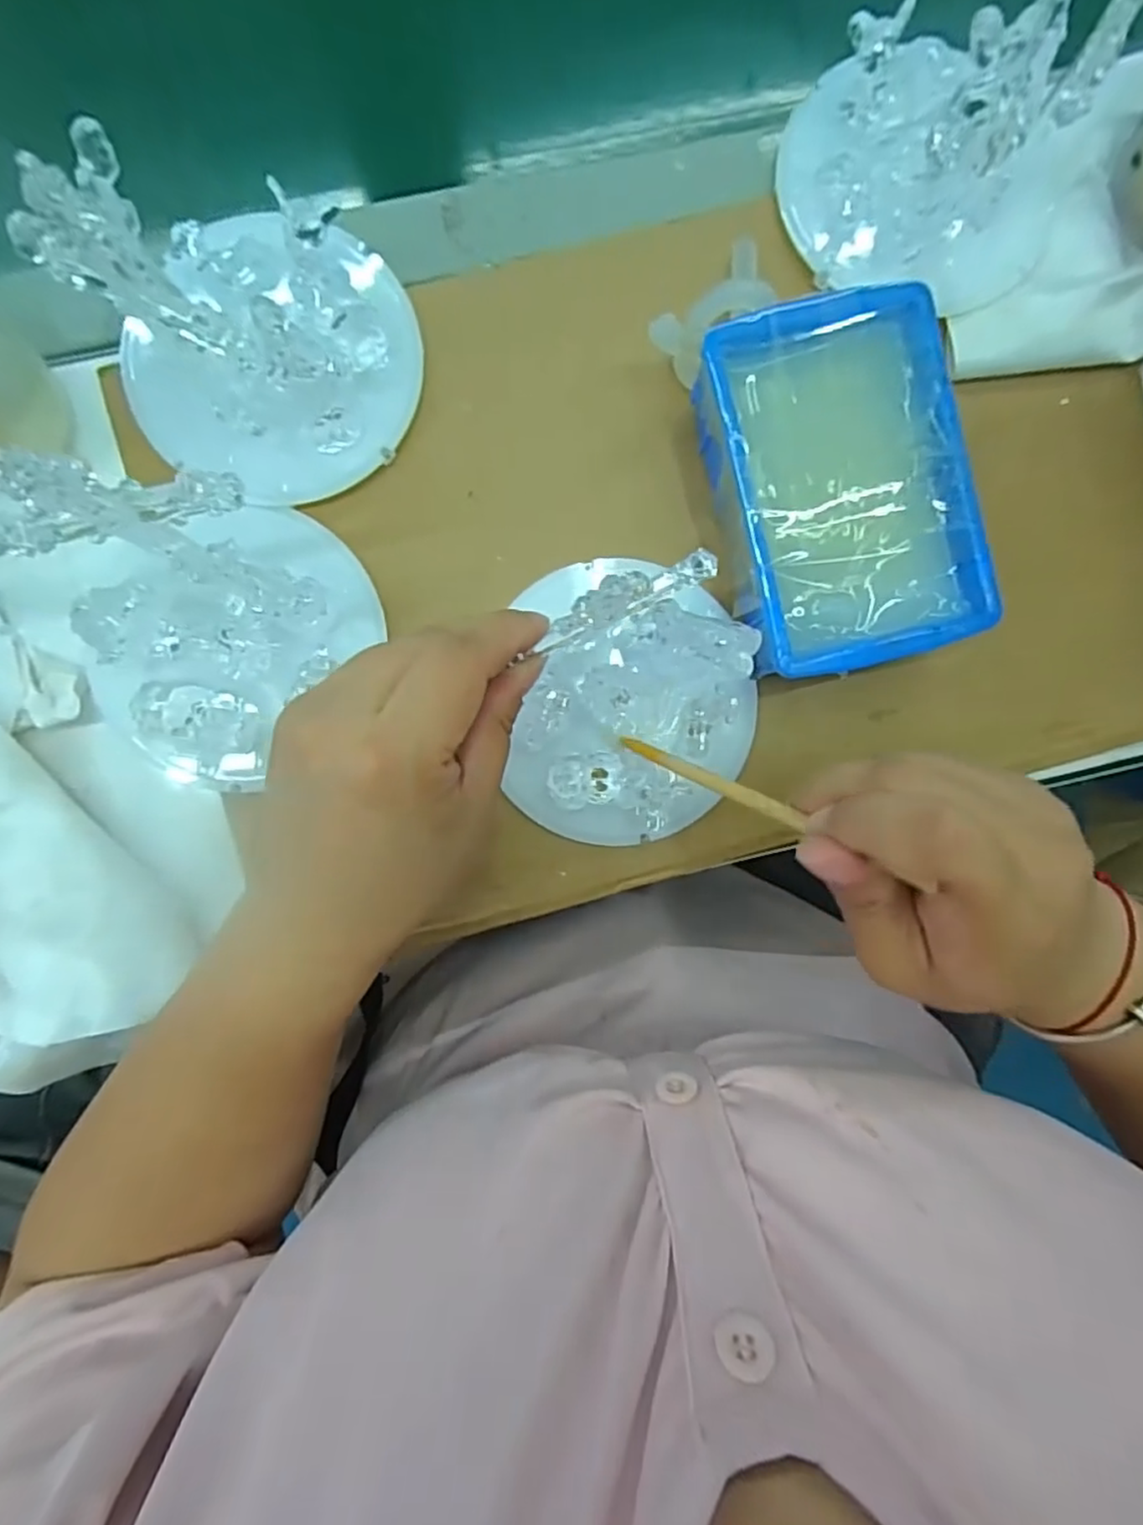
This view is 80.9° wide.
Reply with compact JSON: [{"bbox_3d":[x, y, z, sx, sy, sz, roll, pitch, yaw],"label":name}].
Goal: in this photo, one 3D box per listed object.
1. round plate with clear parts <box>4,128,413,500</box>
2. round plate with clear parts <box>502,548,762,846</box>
[{"bbox_3d":[-0.127,-0.179,0.264,0.113,0.089,0.122,0,91,-2],"label":"round plate with clear parts"},{"bbox_3d":[0.030,-0.028,0.309,0.110,0.023,0.128,2,91,-2],"label":"round plate with clear parts"}]

